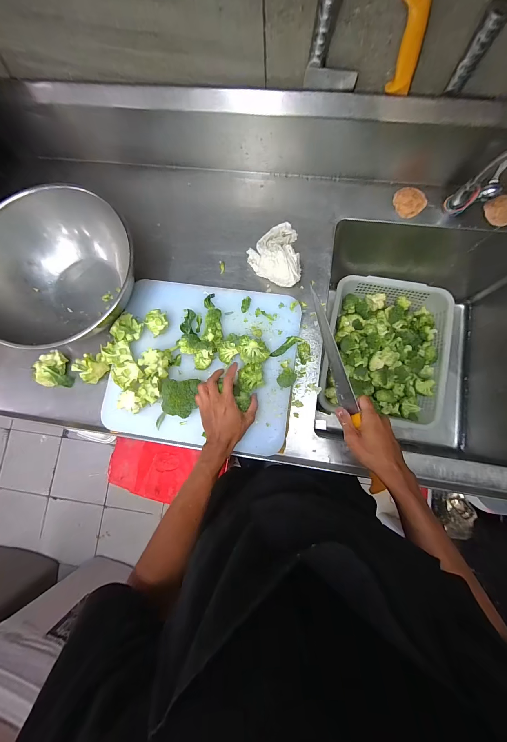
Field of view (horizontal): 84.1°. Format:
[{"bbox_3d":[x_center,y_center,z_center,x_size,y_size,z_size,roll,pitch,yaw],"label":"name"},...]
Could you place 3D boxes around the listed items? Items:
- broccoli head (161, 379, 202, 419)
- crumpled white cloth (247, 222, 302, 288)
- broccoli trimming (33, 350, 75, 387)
[{"bbox_3d":[-0.151,0.054,0.571,0.074,0.041,0.075,-1,81,4],"label":"broccoli head"},{"bbox_3d":[0.045,-0.270,0.632,0.113,0.047,0.161,-3,81,4],"label":"crumpled white cloth"},{"bbox_3d":[-0.441,-0.005,0.622,0.056,0.048,0.077,-2,81,4],"label":"broccoli trimming"}]

